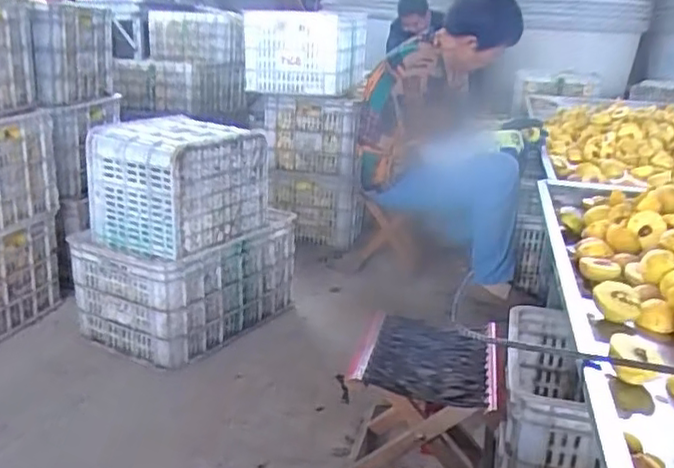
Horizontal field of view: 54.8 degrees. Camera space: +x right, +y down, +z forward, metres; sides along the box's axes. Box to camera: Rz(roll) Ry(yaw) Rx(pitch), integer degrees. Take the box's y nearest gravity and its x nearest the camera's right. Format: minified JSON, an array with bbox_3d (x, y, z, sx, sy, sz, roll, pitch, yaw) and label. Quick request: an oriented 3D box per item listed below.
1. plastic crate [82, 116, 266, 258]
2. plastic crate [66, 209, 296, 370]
[{"bbox_3d":[-0.380,-0.131,1.607,0.287,0.266,0.355,13,21,31],"label":"plastic crate"},{"bbox_3d":[-0.378,0.114,1.722,0.334,0.267,0.503,12,20,27],"label":"plastic crate"}]

